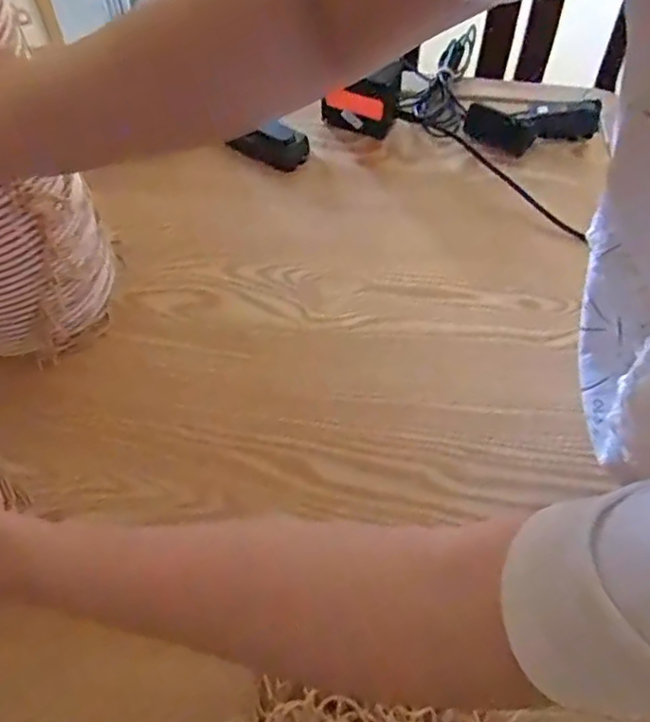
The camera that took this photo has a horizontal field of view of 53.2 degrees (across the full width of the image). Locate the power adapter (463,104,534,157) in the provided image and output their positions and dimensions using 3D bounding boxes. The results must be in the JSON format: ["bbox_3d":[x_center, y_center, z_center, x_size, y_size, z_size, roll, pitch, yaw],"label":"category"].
[{"bbox_3d":[0.189,-0.253,0.715,0.076,0.023,0.037,24,61,13],"label":"power adapter"}]

